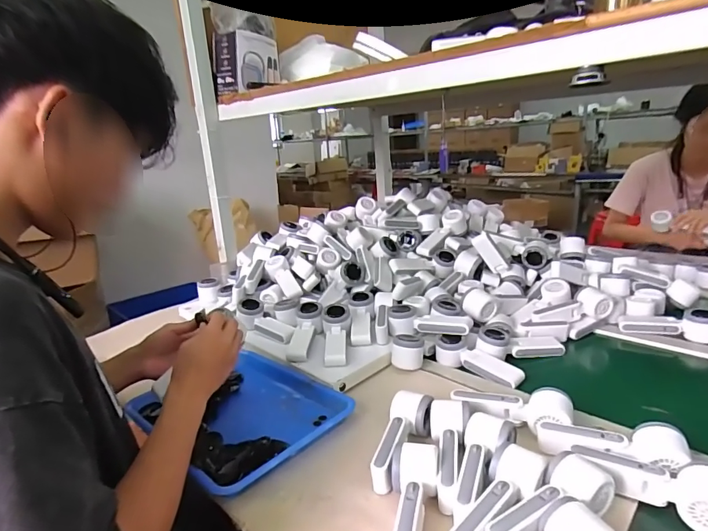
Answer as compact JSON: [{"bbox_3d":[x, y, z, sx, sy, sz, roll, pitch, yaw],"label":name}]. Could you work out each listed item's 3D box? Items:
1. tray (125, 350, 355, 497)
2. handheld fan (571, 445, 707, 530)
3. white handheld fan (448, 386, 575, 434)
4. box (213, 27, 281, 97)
[{"bbox_3d":[-0.178,0.240,0.717,0.303,0.035,0.252,10,23,44],"label":"tray"},{"bbox_3d":[0.344,0.250,0.509,0.166,0.049,0.052,8,21,40],"label":"handheld fan"},{"bbox_3d":[0.228,0.210,0.644,0.162,0.051,0.067,4,19,31],"label":"white handheld fan"},{"bbox_3d":[-0.276,-0.535,1.176,0.089,0.131,0.155,7,19,35],"label":"box"}]

